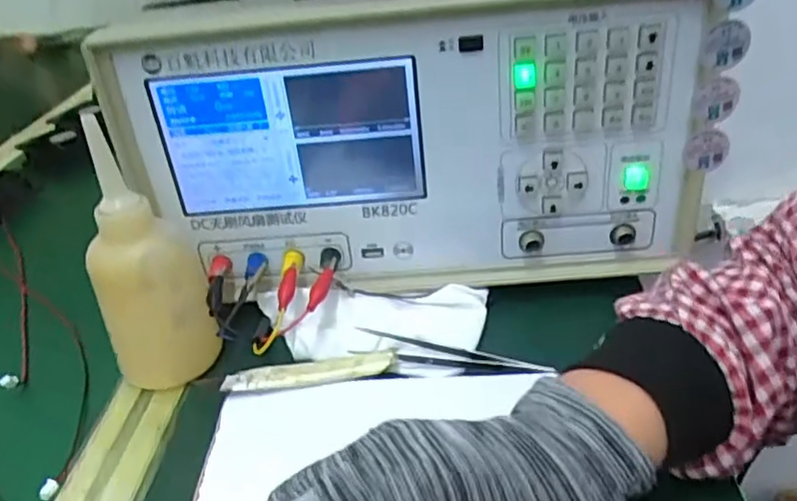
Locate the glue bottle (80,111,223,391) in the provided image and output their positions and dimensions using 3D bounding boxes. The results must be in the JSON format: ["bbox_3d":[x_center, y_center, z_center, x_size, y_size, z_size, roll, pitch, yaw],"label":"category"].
[{"bbox_3d":[-0.153,0.007,0.382,0.061,0.149,0.072,-19,35,-17],"label":"glue bottle"}]

